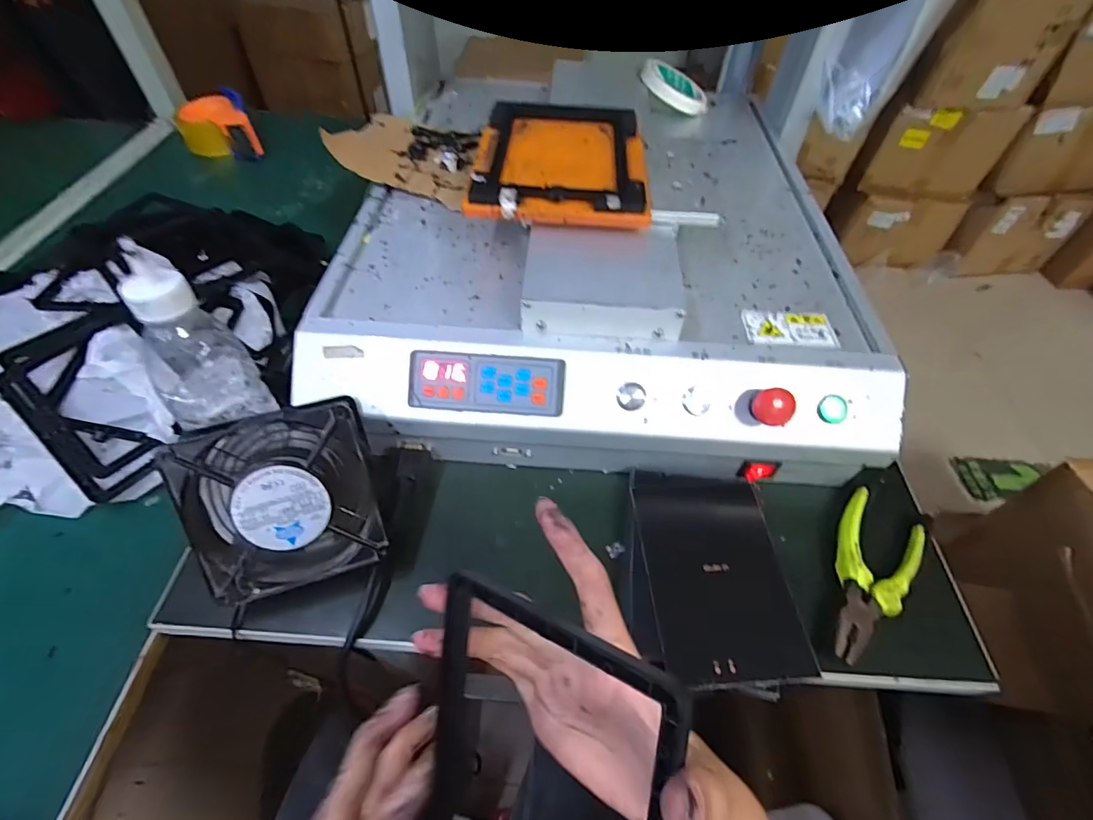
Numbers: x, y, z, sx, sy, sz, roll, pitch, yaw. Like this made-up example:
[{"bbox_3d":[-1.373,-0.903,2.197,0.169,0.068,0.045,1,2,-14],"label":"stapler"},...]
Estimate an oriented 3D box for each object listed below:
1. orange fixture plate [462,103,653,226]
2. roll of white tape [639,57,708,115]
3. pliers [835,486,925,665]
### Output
[{"bbox_3d":[0.015,-0.238,0.456,0.148,0.018,0.208,4,52,1],"label":"orange fixture plate"},{"bbox_3d":[0.164,-0.414,0.636,0.090,0.014,0.095,21,52,-12],"label":"roll of white tape"},{"bbox_3d":[0.241,0.126,0.373,0.055,0.021,0.137,31,57,20],"label":"pliers"}]

